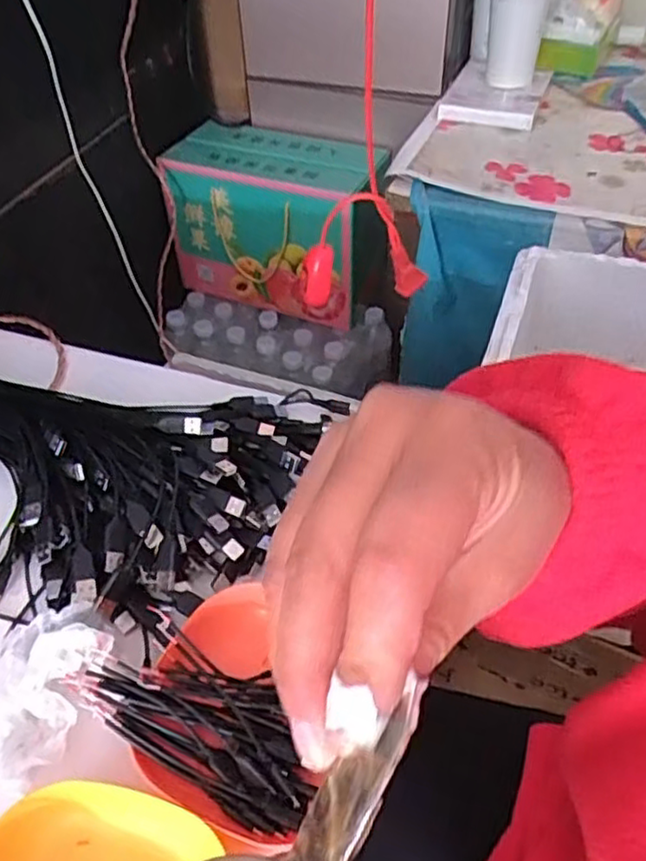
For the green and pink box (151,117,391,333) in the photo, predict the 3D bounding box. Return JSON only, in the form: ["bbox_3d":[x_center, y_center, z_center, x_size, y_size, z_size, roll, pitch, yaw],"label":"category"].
[{"bbox_3d":[-0.069,-0.331,1.125,0.321,0.246,0.158,19,50,19],"label":"green and pink box"}]

